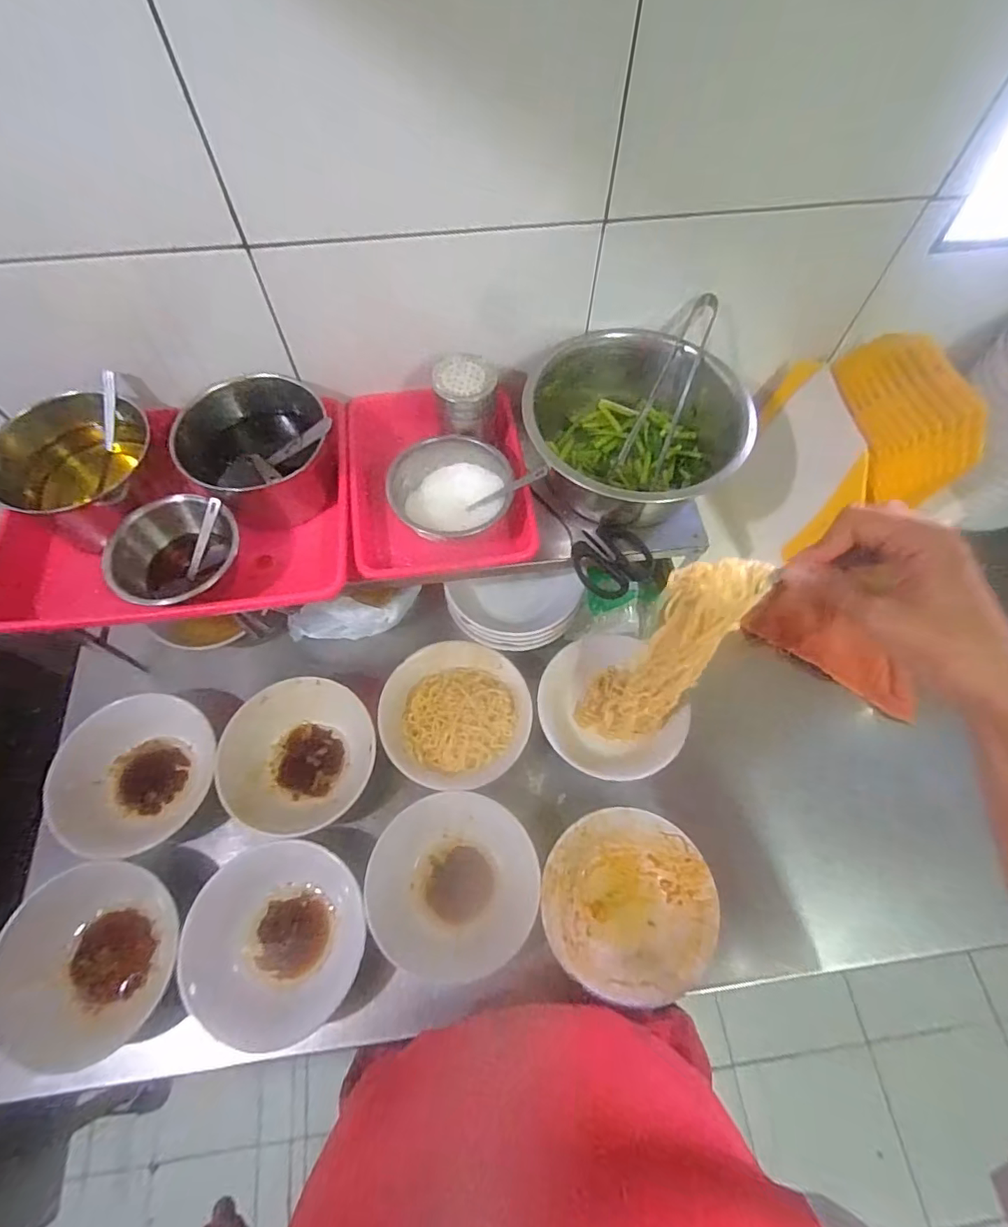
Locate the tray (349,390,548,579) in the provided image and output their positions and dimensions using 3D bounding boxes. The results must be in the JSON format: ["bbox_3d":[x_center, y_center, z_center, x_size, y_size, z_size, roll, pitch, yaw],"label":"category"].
[{"bbox_3d":[-0.065,-0.148,0.552,0.174,0.085,0.220,-7,64,-4],"label":"tray"}]

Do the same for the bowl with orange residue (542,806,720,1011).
[{"bbox_3d":[0.114,0.274,0.523,0.150,0.067,0.151,0,64,-1],"label":"bowl with orange residue"}]

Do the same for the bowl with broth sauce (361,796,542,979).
[{"bbox_3d":[-0.048,0.260,0.536,0.153,0.081,0.150,0,64,-1],"label":"bowl with broth sauce"}]

